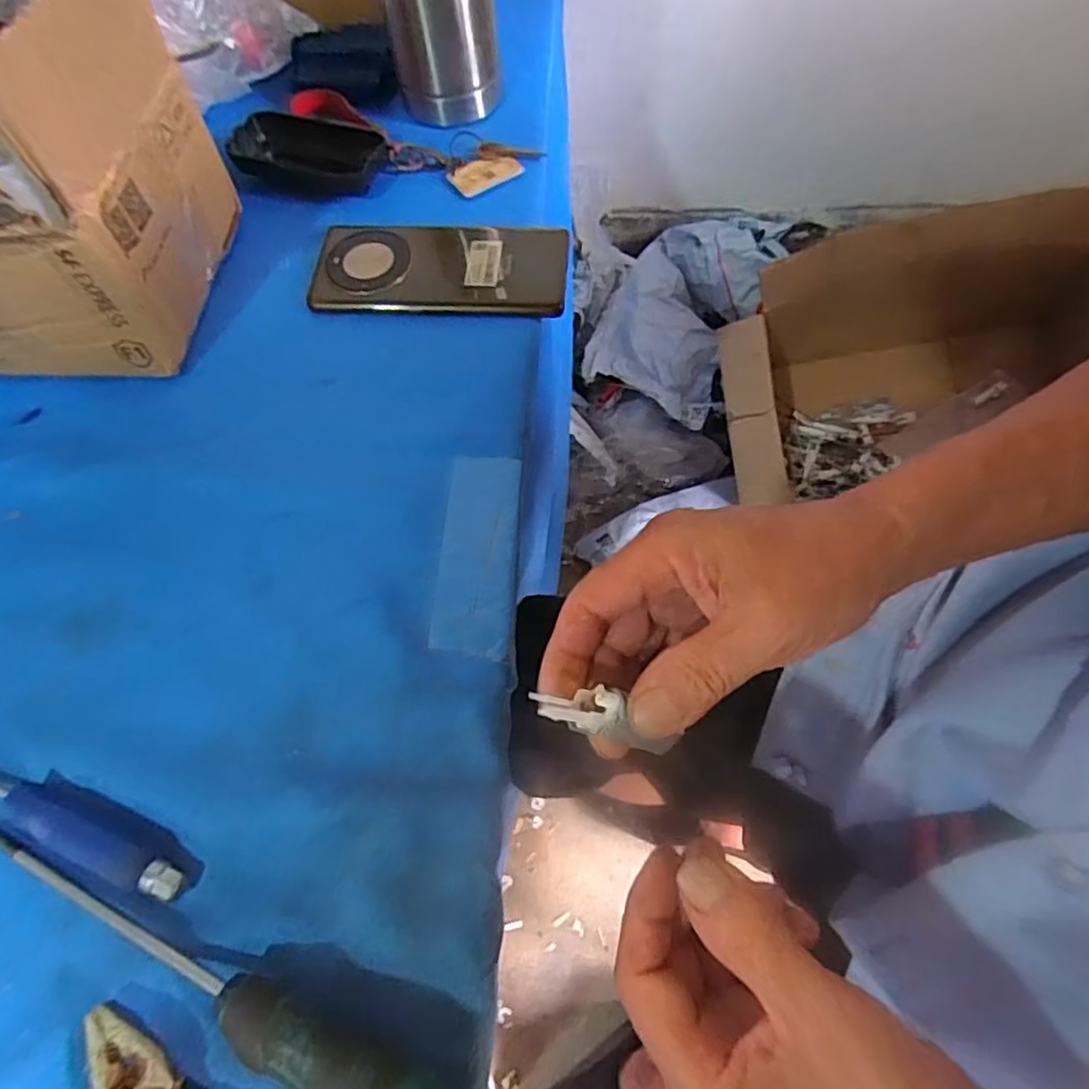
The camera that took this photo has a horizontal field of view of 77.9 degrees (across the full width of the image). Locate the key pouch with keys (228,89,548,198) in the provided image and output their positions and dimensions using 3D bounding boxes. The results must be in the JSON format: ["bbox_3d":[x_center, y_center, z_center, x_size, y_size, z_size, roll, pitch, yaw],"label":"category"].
[{"bbox_3d":[-0.119,-0.285,0.485,0.203,0.022,0.092,12,65,9],"label":"key pouch with keys"}]

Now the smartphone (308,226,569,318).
[{"bbox_3d":[-0.067,-0.181,0.439,0.161,0.013,0.075,3,64,4],"label":"smartphone"}]

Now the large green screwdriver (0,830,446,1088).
[{"bbox_3d":[-0.136,0.171,0.258,0.237,0.028,0.025,19,66,12],"label":"large green screwdriver"}]

